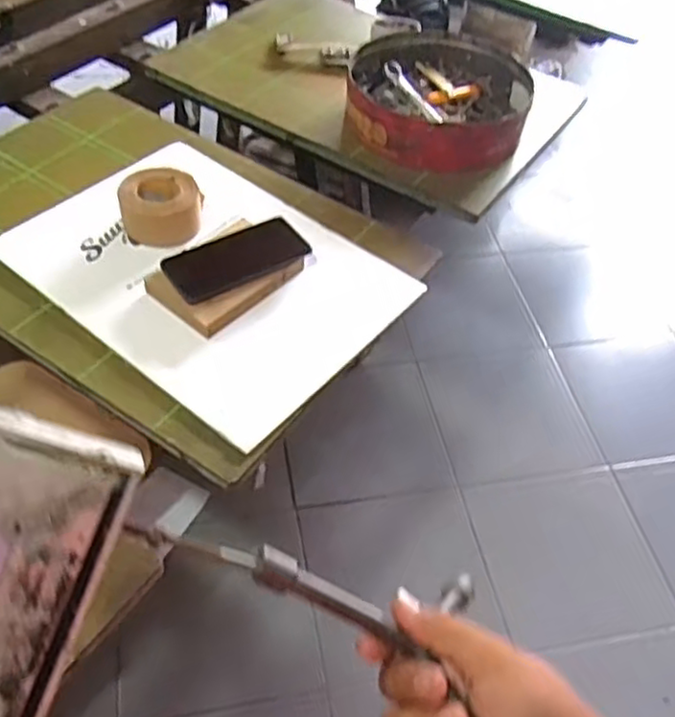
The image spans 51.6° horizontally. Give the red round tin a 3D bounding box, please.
[{"bbox_3d":[0.143,-0.382,1.025,0.286,0.078,0.274,2,50,-3],"label":"red round tin"}]

